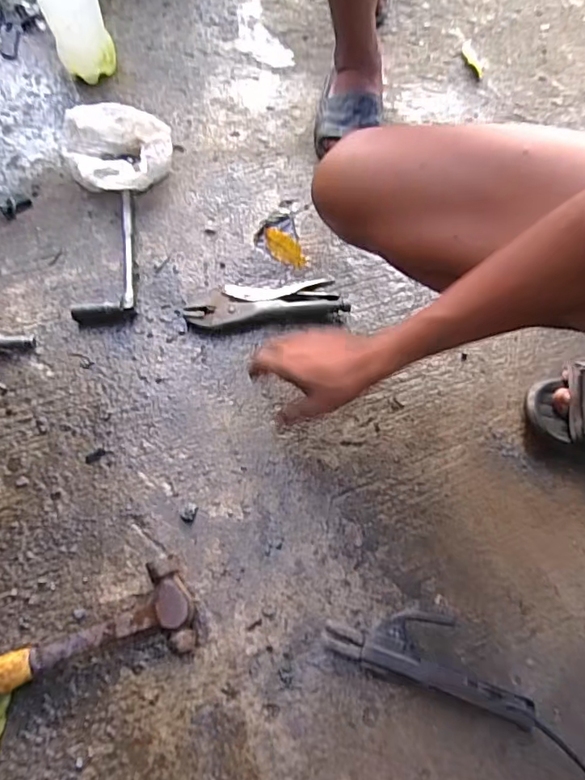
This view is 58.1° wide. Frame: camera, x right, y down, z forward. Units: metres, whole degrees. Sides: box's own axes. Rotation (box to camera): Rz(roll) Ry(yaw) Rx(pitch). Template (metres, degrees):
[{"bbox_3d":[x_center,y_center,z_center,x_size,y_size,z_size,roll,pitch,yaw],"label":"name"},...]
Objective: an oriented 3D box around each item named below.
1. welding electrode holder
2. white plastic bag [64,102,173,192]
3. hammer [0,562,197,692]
[{"bbox_3d":[0.127,0.246,0.499,0.184,0.044,0.061,17,66,10],"label":"welding electrode holder"},{"bbox_3d":[-0.254,-0.346,0.765,0.155,0.076,0.112,2,64,3],"label":"white plastic bag"},{"bbox_3d":[-0.261,0.251,0.502,0.333,0.033,0.078,-14,64,-5],"label":"hammer"}]

